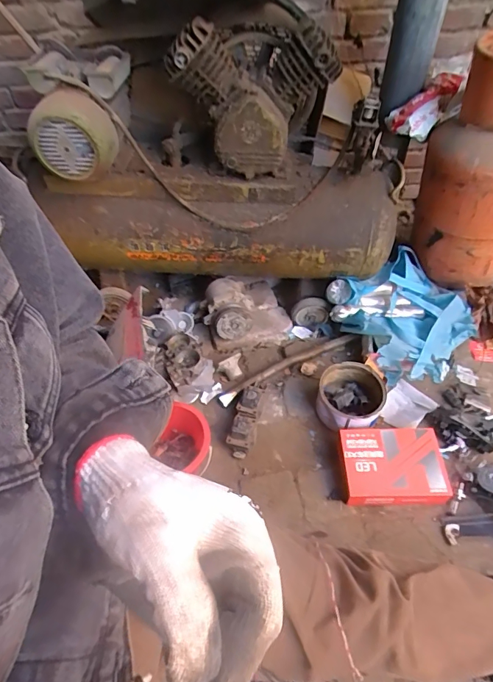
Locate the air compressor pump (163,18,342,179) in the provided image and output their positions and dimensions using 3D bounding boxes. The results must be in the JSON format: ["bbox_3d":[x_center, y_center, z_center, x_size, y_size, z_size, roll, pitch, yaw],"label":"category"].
[{"bbox_3d":[0.014,-0.521,0.896,0.295,0.260,0.211,-6,50,-1],"label":"air compressor pump"}]

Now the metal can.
[{"bbox_3d":[0.246,0.139,1.003,0.151,0.073,0.159,-2,50,2],"label":"metal can"}]

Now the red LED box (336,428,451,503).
[{"bbox_3d":[0.316,0.268,0.916,0.214,0.044,0.155,-1,50,2],"label":"red LED box"}]

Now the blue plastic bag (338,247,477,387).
[{"bbox_3d":[0.443,-0.069,1.153,0.344,0.157,0.307,-37,56,-26],"label":"blue plastic bag"}]

